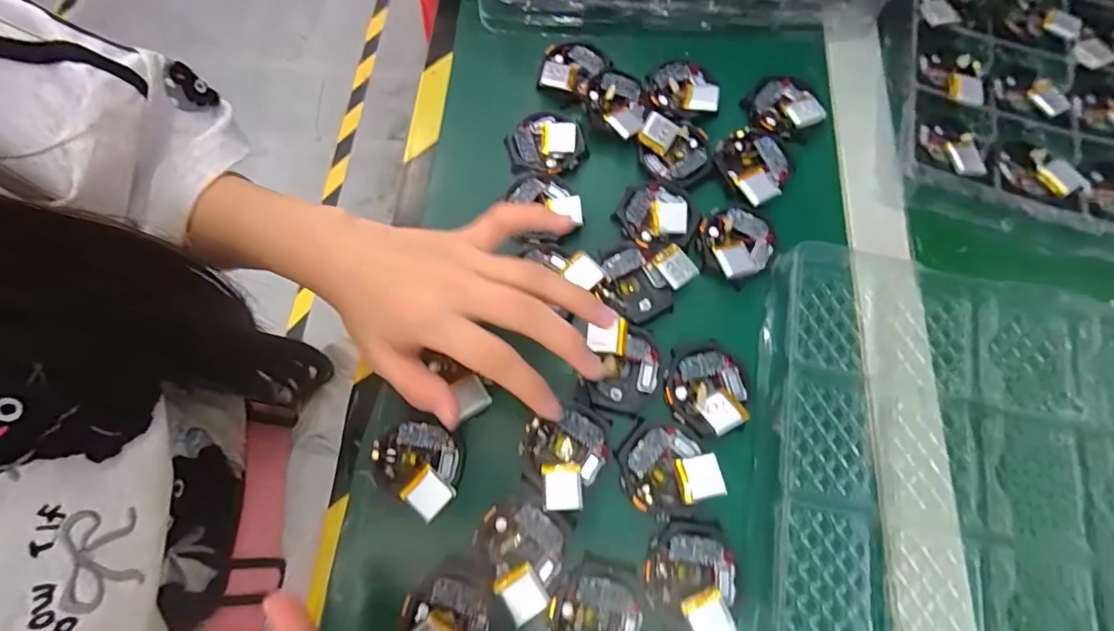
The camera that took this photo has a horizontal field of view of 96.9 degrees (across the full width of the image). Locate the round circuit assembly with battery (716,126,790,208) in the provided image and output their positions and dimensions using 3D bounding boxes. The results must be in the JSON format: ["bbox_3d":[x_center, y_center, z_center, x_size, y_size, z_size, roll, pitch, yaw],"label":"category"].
[{"bbox_3d":[0.138,-0.101,0.333,0.048,0.015,0.054,-19,73,-6],"label":"round circuit assembly with battery"}]

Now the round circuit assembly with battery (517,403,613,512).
[{"bbox_3d":[0.003,0.075,0.272,0.045,0.011,0.055,29,74,9],"label":"round circuit assembly with battery"}]

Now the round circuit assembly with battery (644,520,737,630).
[{"bbox_3d":[0.069,0.136,0.254,0.045,0.015,0.054,8,72,2],"label":"round circuit assembly with battery"}]

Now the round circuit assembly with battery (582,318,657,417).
[{"bbox_3d":[0.038,0.030,0.289,0.043,0.020,0.051,8,72,3],"label":"round circuit assembly with battery"}]

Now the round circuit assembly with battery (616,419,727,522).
[{"bbox_3d":[0.059,0.085,0.269,0.053,0.010,0.047,40,76,12],"label":"round circuit assembly with battery"}]

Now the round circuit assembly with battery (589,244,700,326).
[{"bbox_3d":[0.053,-0.023,0.307,0.047,0.017,0.053,42,77,12],"label":"round circuit assembly with battery"}]

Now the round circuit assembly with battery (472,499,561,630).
[{"bbox_3d":[-0.018,0.123,0.257,0.041,0.015,0.051,-37,76,-11],"label":"round circuit assembly with battery"}]

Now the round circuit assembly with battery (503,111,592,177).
[{"bbox_3d":[-0.007,-0.119,0.341,0.053,0.012,0.049,0,72,0],"label":"round circuit assembly with battery"}]

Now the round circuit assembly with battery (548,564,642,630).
[{"bbox_3d":[0.025,0.154,0.244,0.056,0.009,0.048,24,74,7],"label":"round circuit assembly with battery"}]

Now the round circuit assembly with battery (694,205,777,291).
[{"bbox_3d":[0.113,-0.048,0.311,0.047,0.010,0.050,0,72,0],"label":"round circuit assembly with battery"}]

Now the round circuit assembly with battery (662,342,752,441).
[{"bbox_3d":[0.087,0.041,0.284,0.048,0.009,0.054,23,73,7],"label":"round circuit assembly with battery"}]

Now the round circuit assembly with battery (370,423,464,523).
[{"bbox_3d":[-0.075,0.081,0.271,0.049,0.012,0.041,31,75,9],"label":"round circuit assembly with battery"}]

